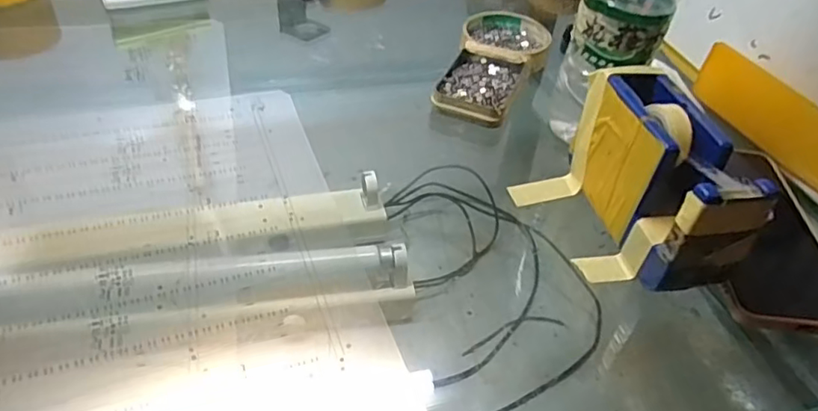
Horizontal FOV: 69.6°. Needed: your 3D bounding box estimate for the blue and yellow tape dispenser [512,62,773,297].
[{"bbox_3d":[0.134,-0.013,0.363,0.091,0.087,0.138,-6,45,-13],"label":"blue and yellow tape dispenser"}]

